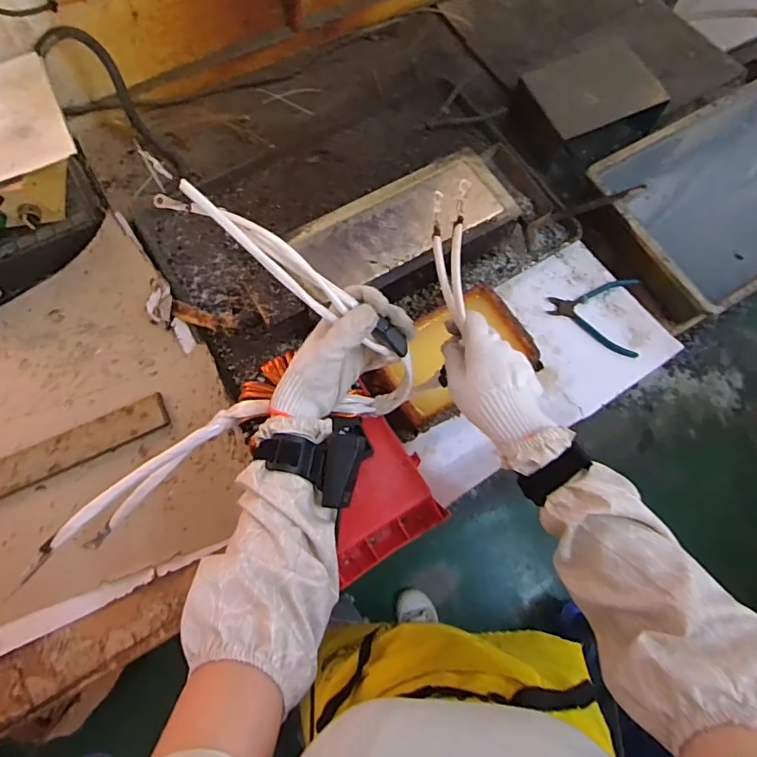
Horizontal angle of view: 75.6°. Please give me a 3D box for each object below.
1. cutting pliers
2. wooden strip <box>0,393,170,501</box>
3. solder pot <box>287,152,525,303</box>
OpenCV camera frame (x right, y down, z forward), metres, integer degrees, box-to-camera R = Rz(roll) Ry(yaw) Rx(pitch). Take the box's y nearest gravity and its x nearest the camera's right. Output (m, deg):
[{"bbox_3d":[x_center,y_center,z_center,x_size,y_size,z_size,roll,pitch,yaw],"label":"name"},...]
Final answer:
[{"bbox_3d":[0.324,-0.099,0.736,0.130,0.025,0.121,10,71,2],"label":"cutting pliers"},{"bbox_3d":[-0.439,0.101,0.675,0.291,0.013,0.055,-26,73,-10],"label":"wooden strip"},{"bbox_3d":[0.034,-0.206,0.730,0.329,0.079,0.145,-30,74,-11],"label":"solder pot"}]

